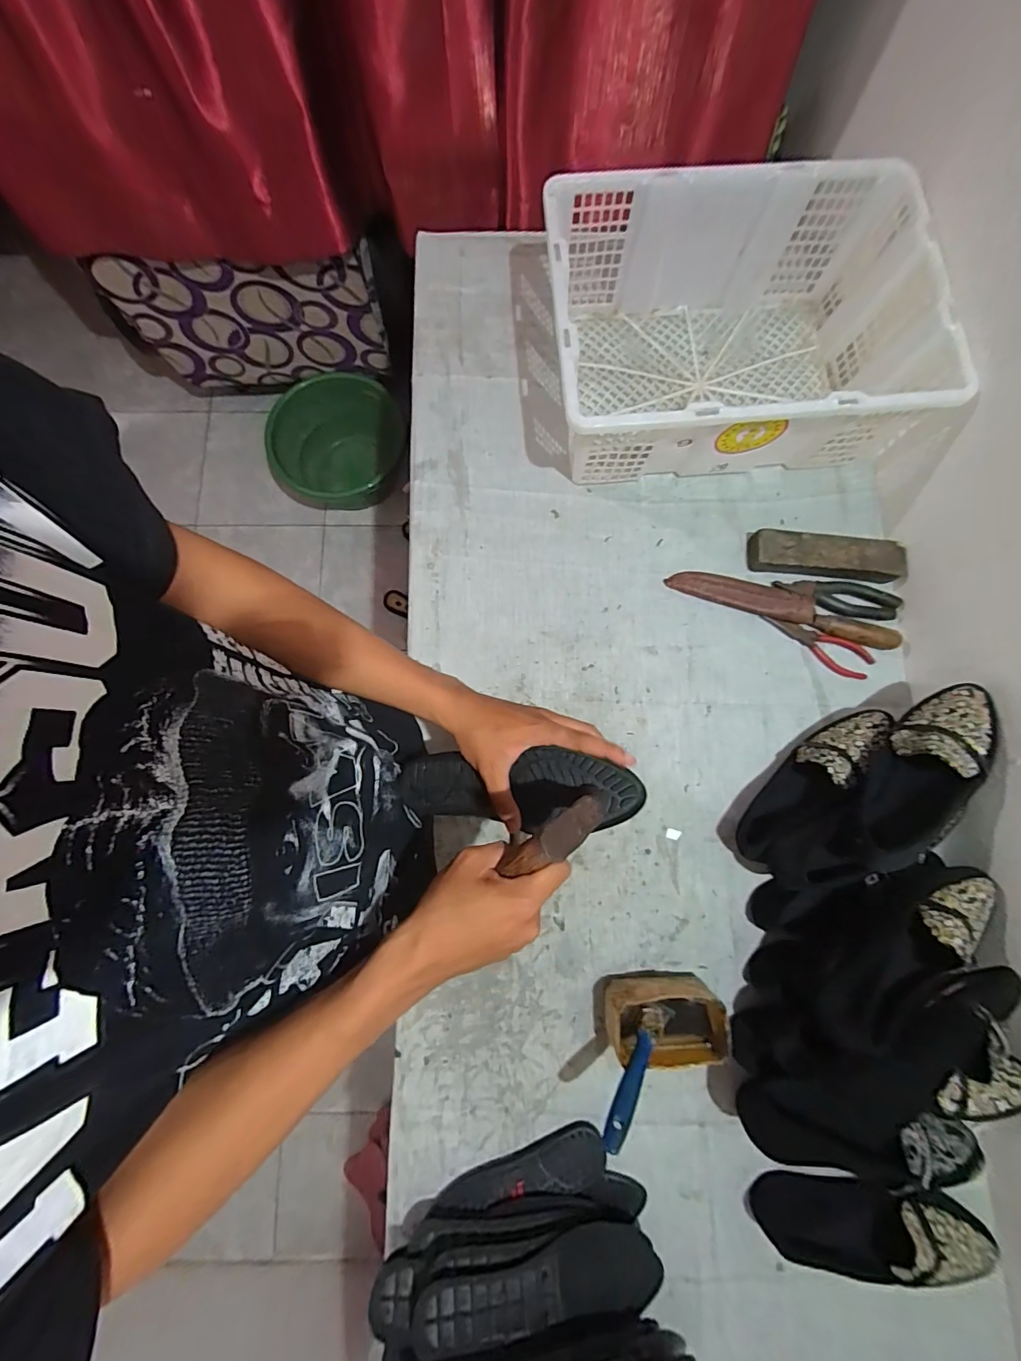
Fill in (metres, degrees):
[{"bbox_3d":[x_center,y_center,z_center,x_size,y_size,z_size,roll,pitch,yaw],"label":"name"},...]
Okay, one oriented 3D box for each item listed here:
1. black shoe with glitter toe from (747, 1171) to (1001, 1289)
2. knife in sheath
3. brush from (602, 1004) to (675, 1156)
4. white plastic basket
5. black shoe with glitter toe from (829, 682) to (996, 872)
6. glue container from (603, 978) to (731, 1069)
[{"bbox_3d":[0.394,0.590,0.513,0.251,0.050,0.089,11,80,1],"label":"black shoe with glitter toe"},{"bbox_3d":[0.372,-0.102,0.653,0.306,0.024,0.039,17,80,2],"label":"knife in sheath"},{"bbox_3d":[0.131,0.404,0.493,0.026,0.013,0.153,50,40,7],"label":"brush"},{"bbox_3d":[0.299,-0.463,0.645,0.497,0.163,0.369,-3,80,-2],"label":"white plastic basket"},{"bbox_3d":[0.451,0.099,0.519,0.247,0.069,0.077,-42,83,-8],"label":"black shoe with glitter toe"},{"bbox_3d":[0.174,0.383,0.541,0.130,0.066,0.079,-2,80,-1],"label":"glue container"}]

